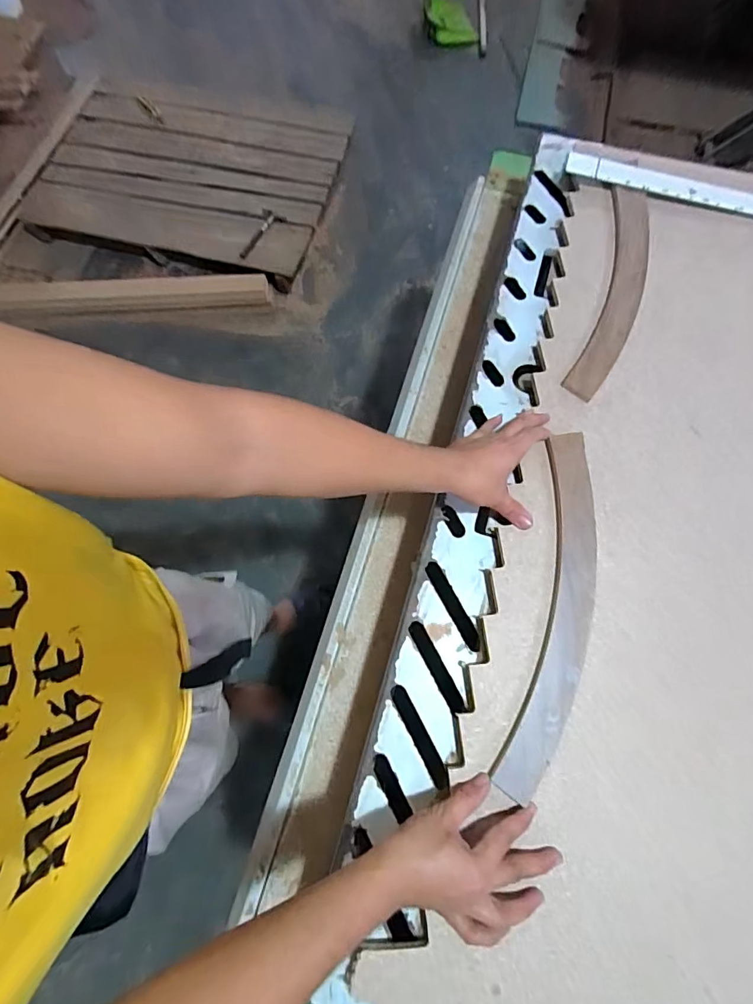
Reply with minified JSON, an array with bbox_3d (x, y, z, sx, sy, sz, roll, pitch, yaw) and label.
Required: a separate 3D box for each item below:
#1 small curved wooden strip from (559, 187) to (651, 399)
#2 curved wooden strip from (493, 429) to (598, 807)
[{"bbox_3d":[0.359,-0.322,0.701,0.068,0.019,0.383,18,74,7],"label":"small curved wooden strip"},{"bbox_3d":[0.224,0.121,0.572,0.077,0.019,0.431,15,73,4],"label":"curved wooden strip"}]

